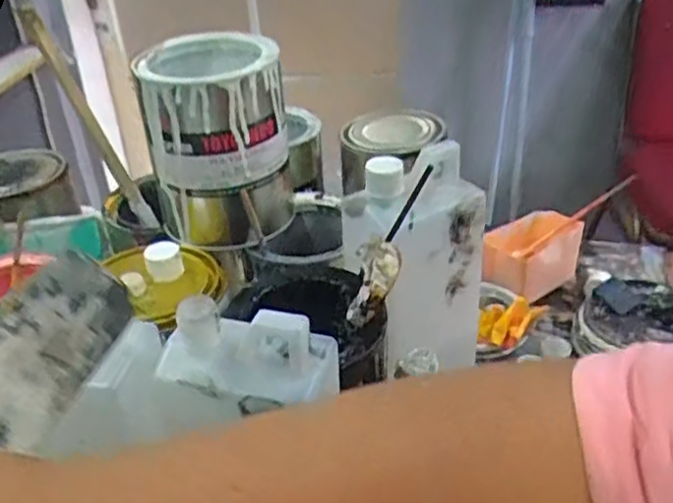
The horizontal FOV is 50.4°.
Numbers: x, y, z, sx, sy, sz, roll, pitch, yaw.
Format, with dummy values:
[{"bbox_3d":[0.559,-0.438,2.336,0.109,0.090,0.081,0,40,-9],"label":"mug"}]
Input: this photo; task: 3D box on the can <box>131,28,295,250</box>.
[{"bbox_3d":[-0.092,-0.086,0.564,0.105,0.144,0.107,-8,33,-6],"label":"can"}]

